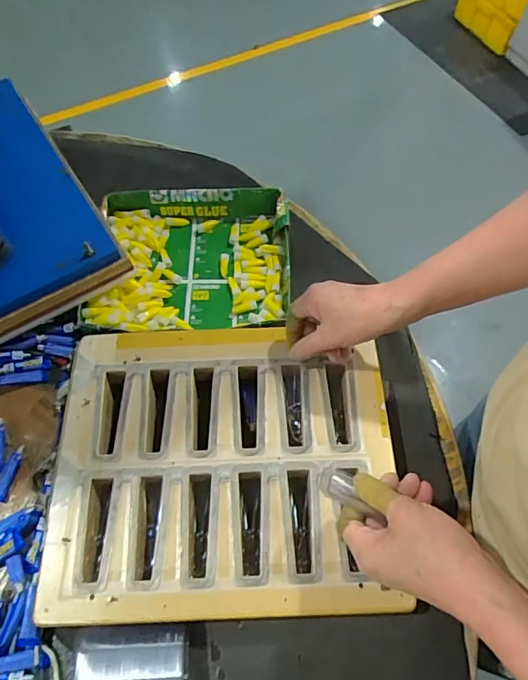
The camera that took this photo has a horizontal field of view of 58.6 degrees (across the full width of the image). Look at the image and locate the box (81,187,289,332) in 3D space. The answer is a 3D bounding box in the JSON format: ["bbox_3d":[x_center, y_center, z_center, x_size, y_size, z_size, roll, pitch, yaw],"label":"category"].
[{"bbox_3d":[-0.094,-0.107,0.622,0.249,0.048,0.214,1,62,-1],"label":"box"}]

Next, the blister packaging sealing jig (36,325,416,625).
[{"bbox_3d":[-0.040,0.123,0.494,0.332,0.044,0.287,-1,62,-2],"label":"blister packaging sealing jig"}]

